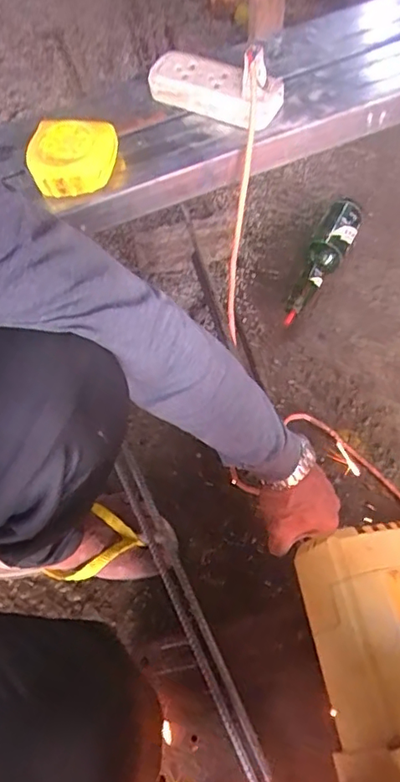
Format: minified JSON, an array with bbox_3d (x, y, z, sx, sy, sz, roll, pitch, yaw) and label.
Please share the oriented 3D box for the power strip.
[{"bbox_3d":[0.013,-0.317,0.565,0.149,0.033,0.054,26,66,18],"label":"power strip"}]

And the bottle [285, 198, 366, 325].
[{"bbox_3d":[0.206,-0.221,0.912,0.067,0.056,0.263,23,65,16],"label":"bottle"}]

